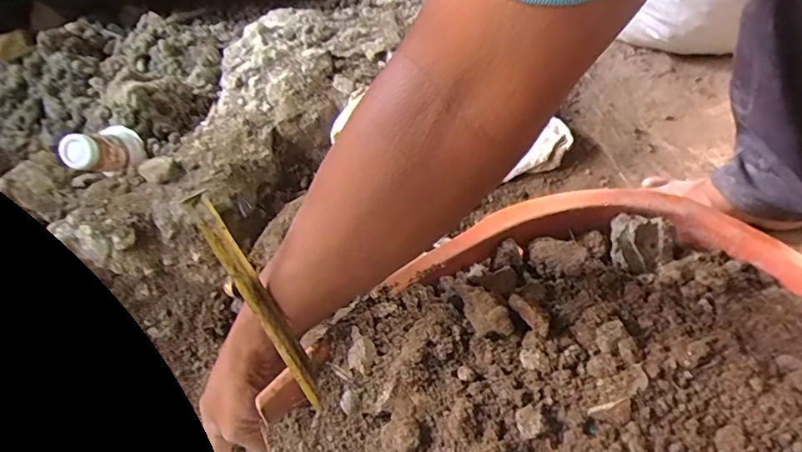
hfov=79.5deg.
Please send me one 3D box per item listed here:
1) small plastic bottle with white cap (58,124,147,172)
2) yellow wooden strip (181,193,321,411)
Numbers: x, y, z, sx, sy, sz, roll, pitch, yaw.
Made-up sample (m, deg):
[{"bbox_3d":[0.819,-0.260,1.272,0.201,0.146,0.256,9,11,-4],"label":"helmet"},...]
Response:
[{"bbox_3d":[-0.370,-0.094,0.597,0.055,0.053,0.103,10,22,9],"label":"small plastic bottle with white cap"},{"bbox_3d":[-0.098,0.054,0.337,0.016,0.169,0.009,-32,14,-20],"label":"yellow wooden strip"}]

